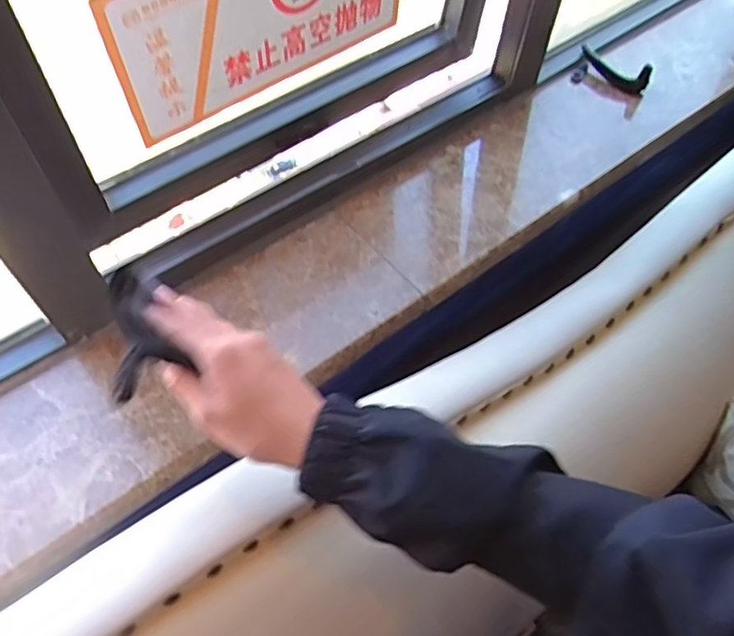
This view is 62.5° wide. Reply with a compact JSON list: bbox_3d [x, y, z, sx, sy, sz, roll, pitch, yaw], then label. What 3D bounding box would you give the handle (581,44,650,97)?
[{"bbox_3d":[0.336,-0.339,0.827,0.099,0.031,0.049,26,60,15],"label":"handle"}]

